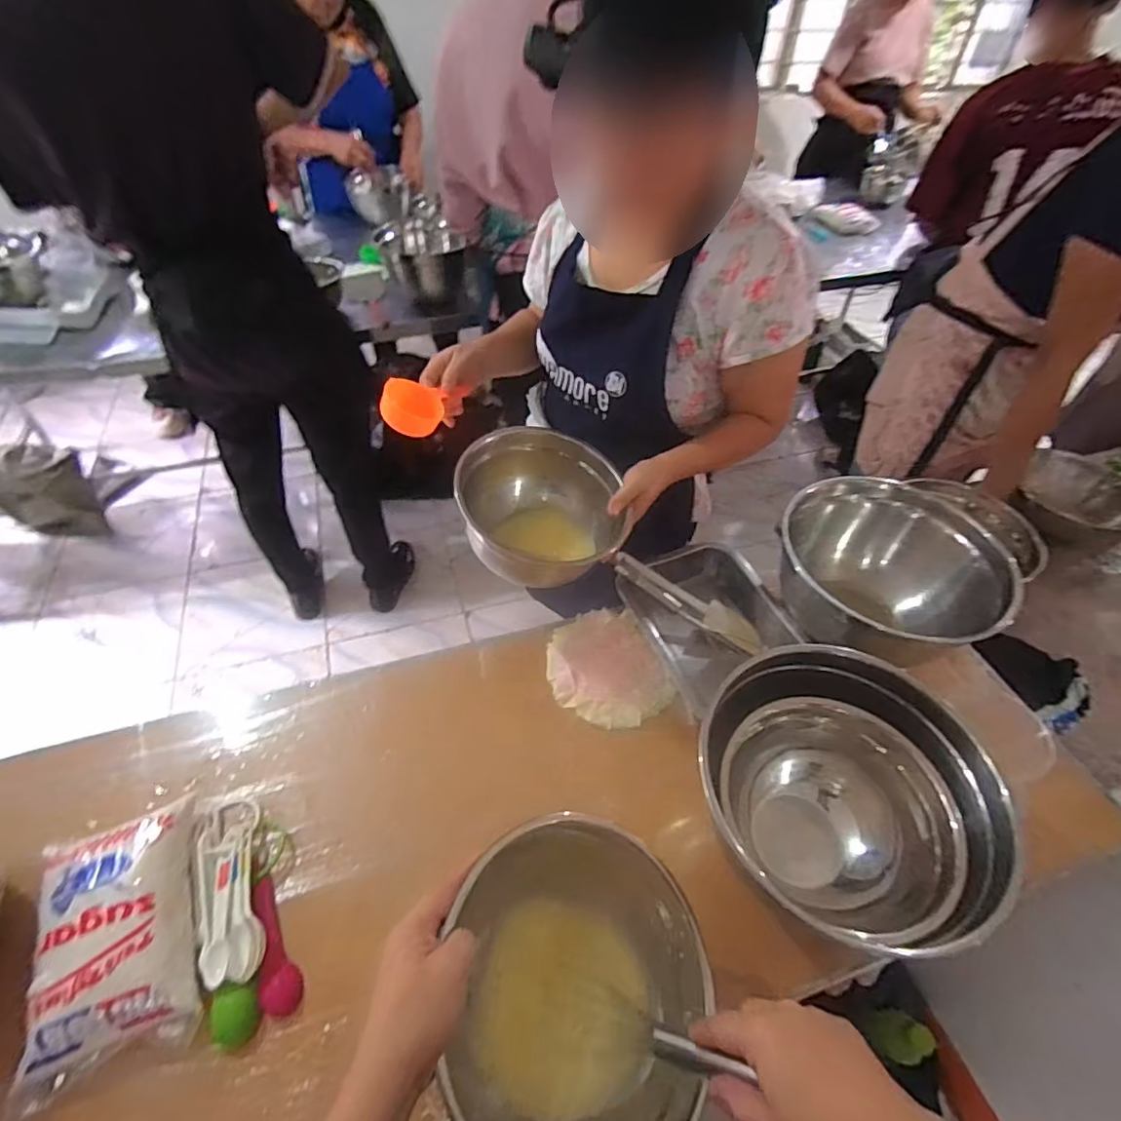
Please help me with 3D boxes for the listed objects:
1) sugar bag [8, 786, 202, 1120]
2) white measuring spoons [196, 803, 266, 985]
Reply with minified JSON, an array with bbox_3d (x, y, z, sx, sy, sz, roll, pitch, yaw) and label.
[{"bbox_3d":[-0.404,0.336,0.517,0.133,0.051,0.202,-13,49,-15],"label":"sugar bag"},{"bbox_3d":[-0.325,0.320,0.557,0.056,0.020,0.164,-15,50,-16],"label":"white measuring spoons"}]

